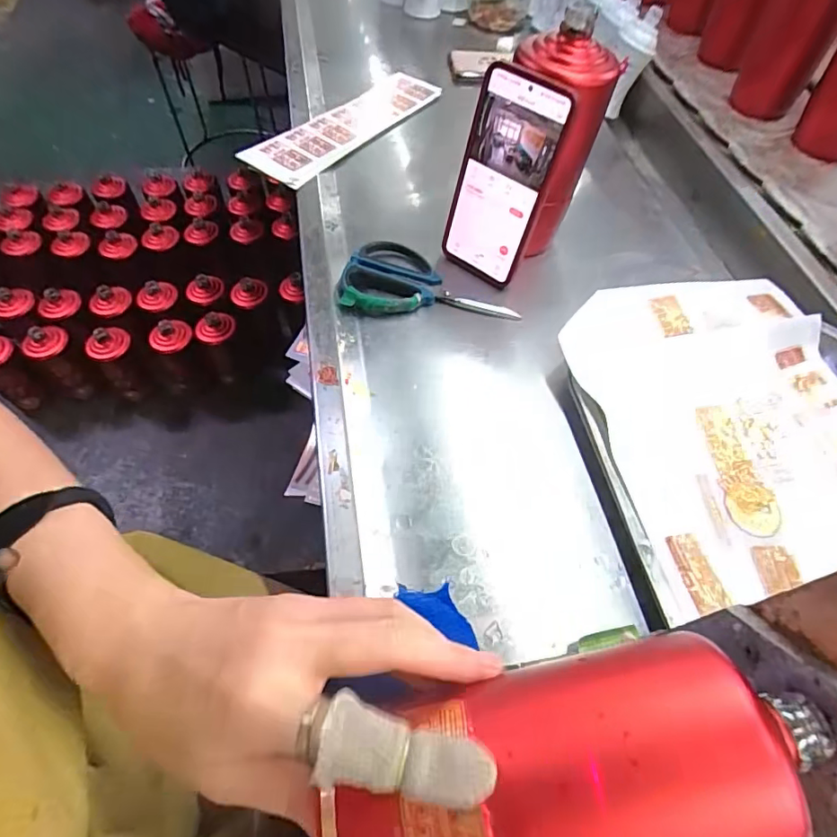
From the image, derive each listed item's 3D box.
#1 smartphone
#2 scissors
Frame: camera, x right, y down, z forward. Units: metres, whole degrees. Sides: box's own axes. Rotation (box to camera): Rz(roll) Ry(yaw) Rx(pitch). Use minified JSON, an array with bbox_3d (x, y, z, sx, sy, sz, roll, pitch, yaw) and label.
[{"bbox_3d":[0.069,-0.203,0.448,0.082,0.165,0.012,36,46,20],"label":"smartphone"},{"bbox_3d":[0.010,-0.132,0.483,0.158,0.019,0.086,4,57,1],"label":"scissors"}]

